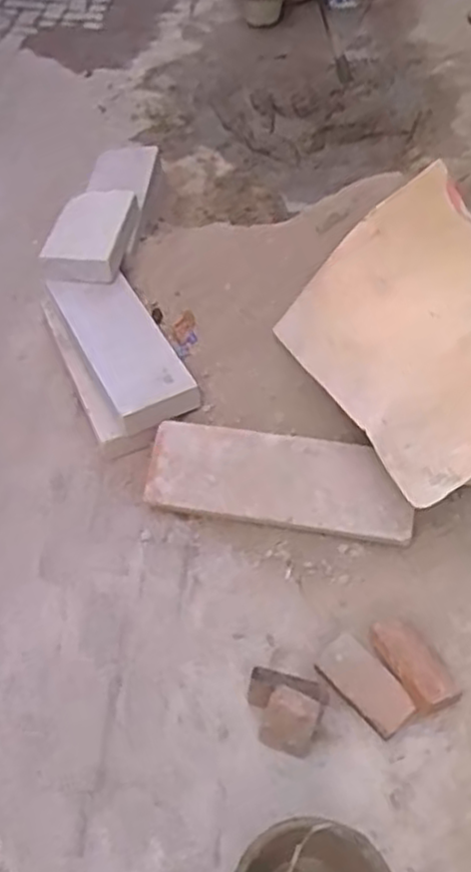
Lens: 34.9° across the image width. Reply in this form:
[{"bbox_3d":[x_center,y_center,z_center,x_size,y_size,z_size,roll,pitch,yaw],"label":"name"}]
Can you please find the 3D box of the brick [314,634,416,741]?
[{"bbox_3d":[0.246,0.480,1.440,0.097,0.043,0.194,-32,56,-25],"label":"brick"}]

